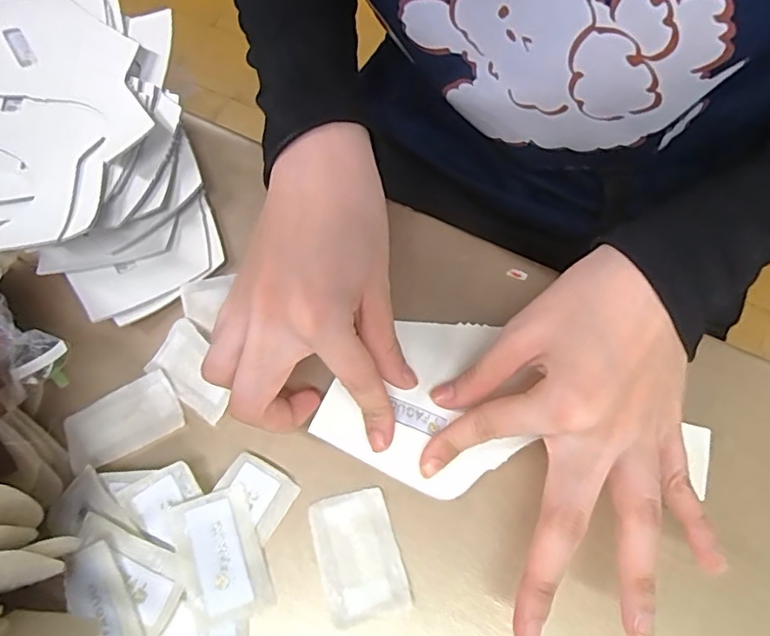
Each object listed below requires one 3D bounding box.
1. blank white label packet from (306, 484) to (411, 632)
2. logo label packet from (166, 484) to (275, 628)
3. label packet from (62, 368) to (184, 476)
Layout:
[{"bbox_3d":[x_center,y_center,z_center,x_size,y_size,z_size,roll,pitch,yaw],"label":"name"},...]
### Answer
[{"bbox_3d":[-0.012,0.108,0.251,0.036,0.004,0.053,-15,65,-6],"label":"blank white label packet"},{"bbox_3d":[-0.074,0.107,0.247,0.036,0.004,0.055,-15,74,-22],"label":"logo label packet"},{"bbox_3d":[-0.134,0.051,0.279,0.056,0.004,0.035,-28,67,-12],"label":"label packet"}]

